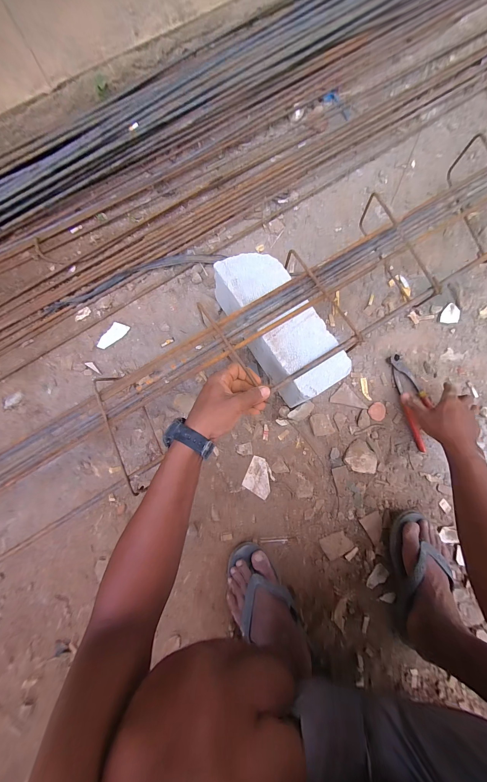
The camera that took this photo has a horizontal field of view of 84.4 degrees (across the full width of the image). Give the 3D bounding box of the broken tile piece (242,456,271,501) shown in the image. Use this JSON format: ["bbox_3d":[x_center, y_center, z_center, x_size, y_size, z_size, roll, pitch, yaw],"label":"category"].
[{"bbox_3d":[0.037,0.192,0.599,0.061,0.004,0.078,22,80,5],"label":"broken tile piece"}]

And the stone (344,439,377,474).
[{"bbox_3d":[0.260,0.144,0.592,0.066,0.018,0.068,0,83,2],"label":"stone"}]

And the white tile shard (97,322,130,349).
[{"bbox_3d":[-0.315,-0.132,0.651,0.042,0.005,0.078,32,81,6],"label":"white tile shard"}]

